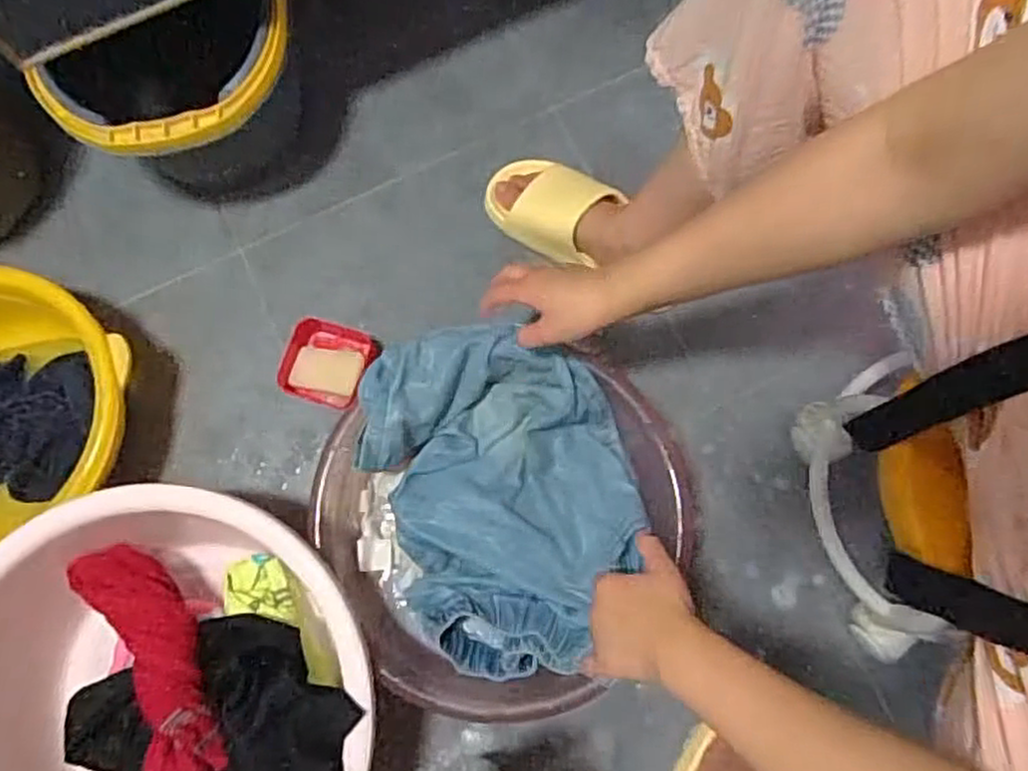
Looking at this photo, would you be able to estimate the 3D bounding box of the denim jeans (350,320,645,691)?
[{"bbox_3d":[-0.004,0.101,0.671,0.227,0.079,0.309,-19,79,-3],"label":"denim jeans"}]

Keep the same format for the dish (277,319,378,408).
[{"bbox_3d":[-0.204,-0.024,0.793,0.093,0.030,0.090,15,78,4],"label":"dish"}]

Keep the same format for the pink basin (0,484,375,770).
[{"bbox_3d":[-0.314,0.294,0.659,0.372,0.202,0.371,0,77,1],"label":"pink basin"}]

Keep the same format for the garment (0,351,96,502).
[{"bbox_3d":[-0.551,0.044,0.789,0.171,0.043,0.163,-4,77,0],"label":"garment"}]

